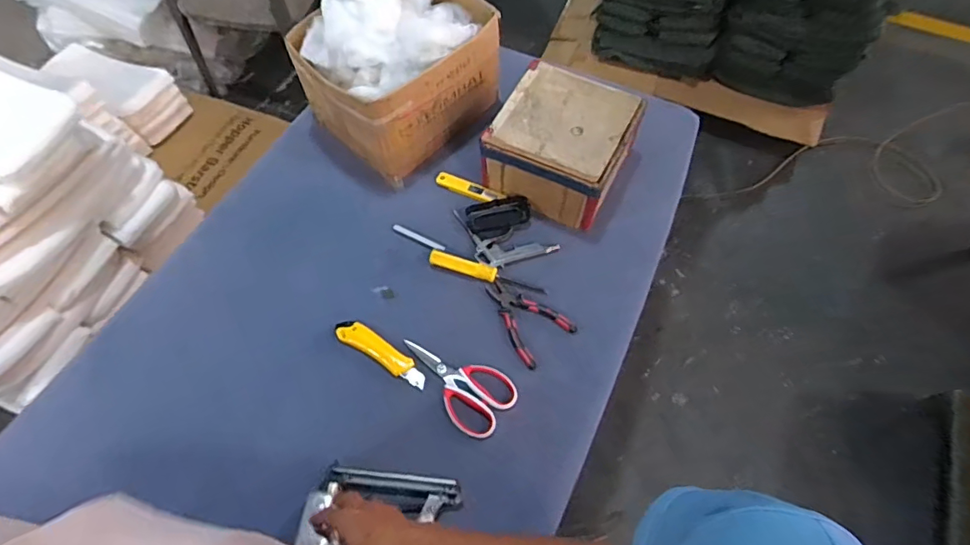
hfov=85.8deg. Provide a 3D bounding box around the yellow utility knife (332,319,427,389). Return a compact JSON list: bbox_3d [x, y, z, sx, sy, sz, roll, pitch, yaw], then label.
[{"bbox_3d":[-0.159,0.125,0.808,0.165,0.025,0.035,28,65,16],"label":"yellow utility knife"}]

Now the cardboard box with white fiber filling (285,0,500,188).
[{"bbox_3d":[-0.152,-0.375,0.945,0.234,0.260,0.298,40,68,21],"label":"cardboard box with white fiber filling"}]

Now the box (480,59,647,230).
[{"bbox_3d":[0.133,-0.218,0.911,0.215,0.132,0.209,25,64,14],"label":"box"}]

